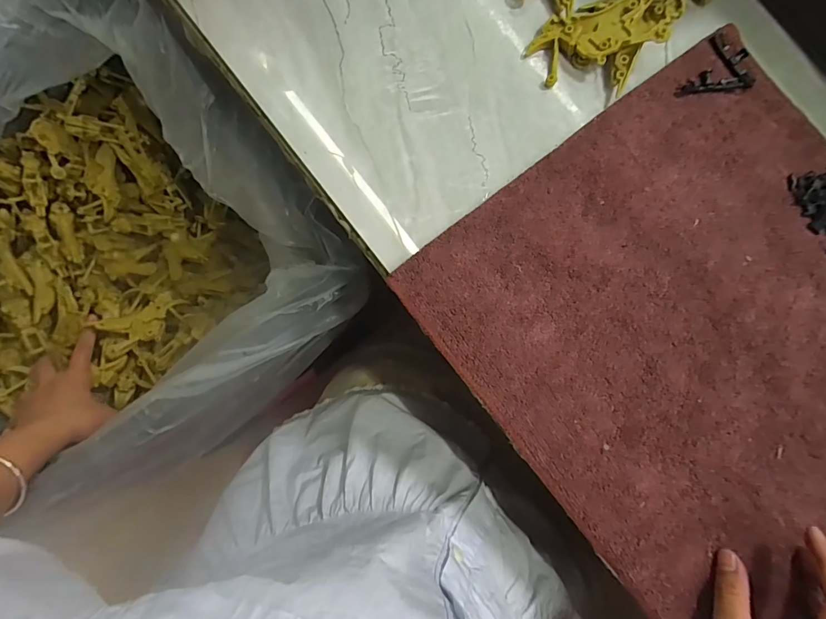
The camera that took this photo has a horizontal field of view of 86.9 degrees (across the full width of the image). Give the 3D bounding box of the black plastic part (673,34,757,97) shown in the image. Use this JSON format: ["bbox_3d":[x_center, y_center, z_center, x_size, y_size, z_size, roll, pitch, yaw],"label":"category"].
[{"bbox_3d":[0.231,-0.189,0.339,0.061,0.007,0.043,-8,82,-5],"label":"black plastic part"}]

